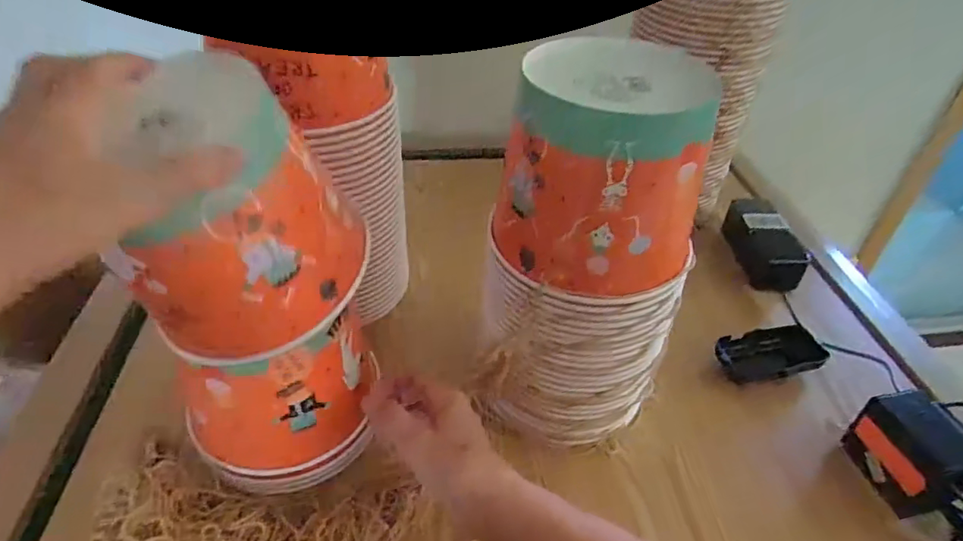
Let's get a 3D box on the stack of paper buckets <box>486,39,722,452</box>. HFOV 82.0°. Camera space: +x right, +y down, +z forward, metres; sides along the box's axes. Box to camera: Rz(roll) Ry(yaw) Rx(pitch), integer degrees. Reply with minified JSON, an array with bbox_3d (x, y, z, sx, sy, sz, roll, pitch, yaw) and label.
[{"bbox_3d":[0.090,-0.016,0.463,0.150,0.302,0.185,8,43,5],"label":"stack of paper buckets"}]

